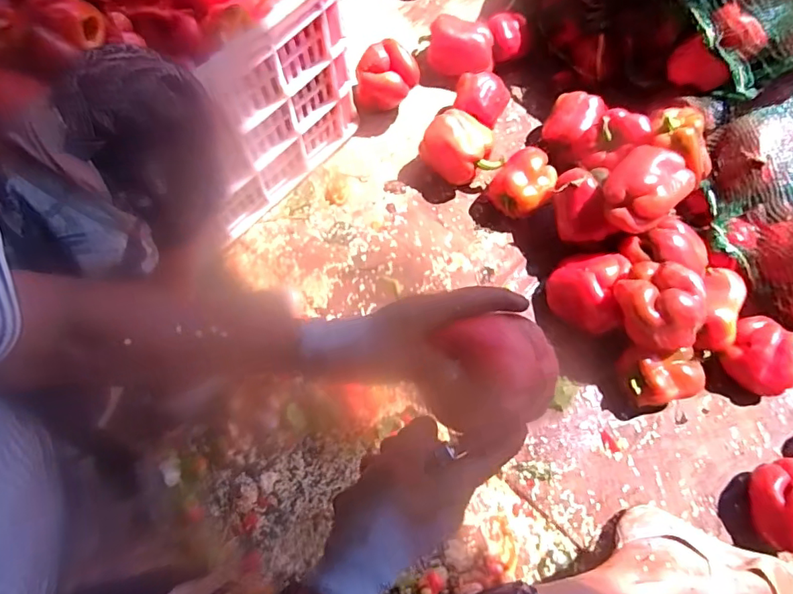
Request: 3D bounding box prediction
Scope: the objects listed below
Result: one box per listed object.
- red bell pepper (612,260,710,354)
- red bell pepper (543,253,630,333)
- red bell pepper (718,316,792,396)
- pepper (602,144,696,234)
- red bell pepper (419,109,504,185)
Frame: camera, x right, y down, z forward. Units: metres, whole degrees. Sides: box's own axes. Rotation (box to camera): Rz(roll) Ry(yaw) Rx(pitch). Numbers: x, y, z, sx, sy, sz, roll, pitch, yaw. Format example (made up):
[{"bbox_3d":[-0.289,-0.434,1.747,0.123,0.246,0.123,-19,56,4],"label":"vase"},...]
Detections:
[{"bbox_3d":[0.339,0.011,0.645,0.082,0.077,0.115,-40,75,-13],"label":"red bell pepper"},{"bbox_3d":[0.266,-0.005,0.719,0.091,0.091,0.103,11,70,3],"label":"red bell pepper"},{"bbox_3d":[0.504,0.082,0.700,0.086,0.075,0.082,0,70,0],"label":"red bell pepper"},{"bbox_3d":[0.326,-0.141,0.669,0.090,0.070,0.104,42,75,13],"label":"pepper"},{"bbox_3d":[0.097,-0.232,0.799,0.118,0.102,0.089,-10,70,-4],"label":"red bell pepper"}]

